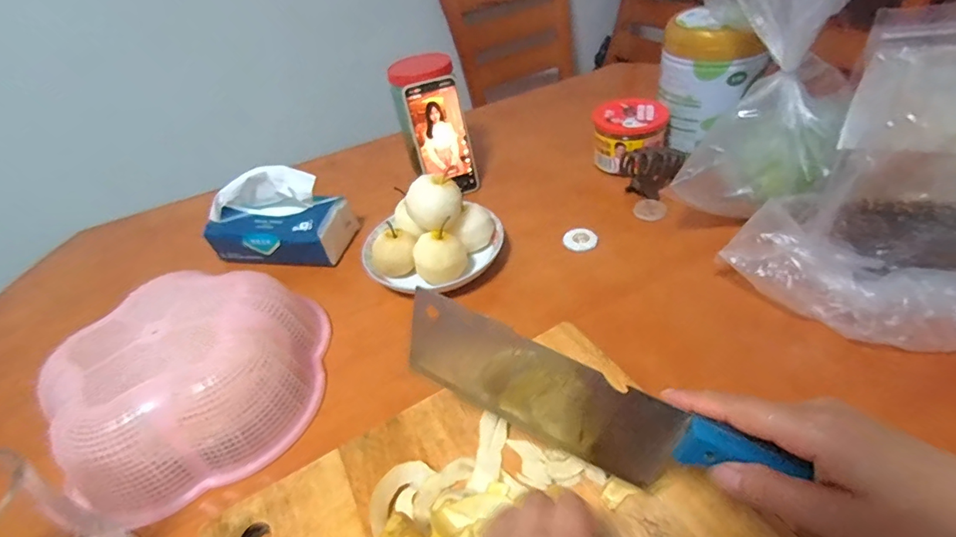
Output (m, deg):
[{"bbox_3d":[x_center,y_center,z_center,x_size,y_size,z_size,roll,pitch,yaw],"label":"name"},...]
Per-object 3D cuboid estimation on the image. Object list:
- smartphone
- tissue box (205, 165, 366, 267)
[{"bbox_3d":[-0.051,-0.185,0.674,0.078,0.163,0.011,-19,26,-6],"label":"smartphone"},{"bbox_3d":[-0.270,-0.067,0.621,0.184,0.101,0.082,-2,42,8],"label":"tissue box"}]

